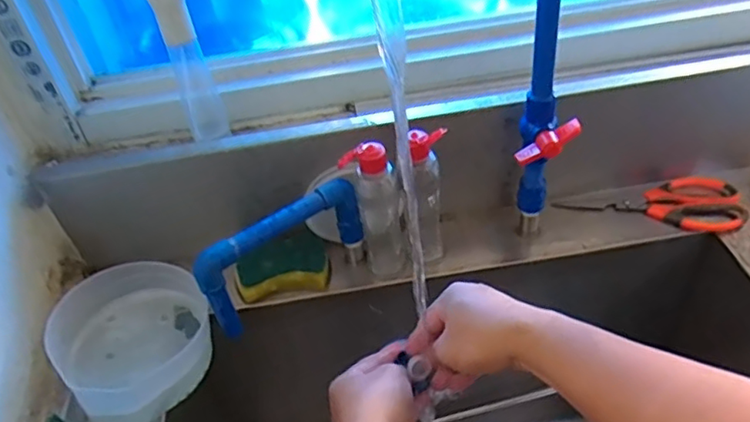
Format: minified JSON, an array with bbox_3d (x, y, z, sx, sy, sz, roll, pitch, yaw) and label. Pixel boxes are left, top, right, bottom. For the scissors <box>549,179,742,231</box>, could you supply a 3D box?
[{"bbox_3d":[0.326,-0.017,0.694,0.200,0.014,0.084,8,45,16],"label":"scissors"}]

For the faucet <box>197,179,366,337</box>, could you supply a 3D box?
[{"bbox_3d":[-0.090,0.044,0.590,0.173,0.101,0.026,-28,46,-21],"label":"faucet"}]

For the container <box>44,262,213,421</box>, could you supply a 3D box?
[{"bbox_3d":[-0.232,0.120,0.570,0.136,0.068,0.149,-29,47,-22],"label":"container"}]

